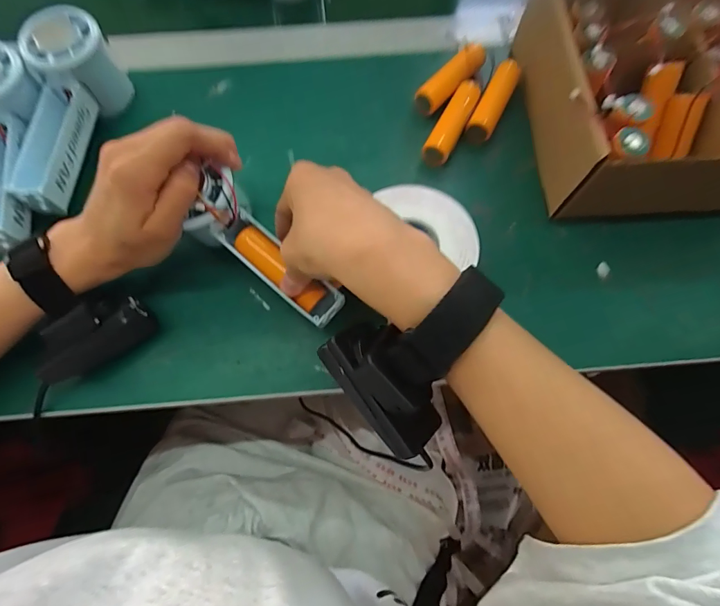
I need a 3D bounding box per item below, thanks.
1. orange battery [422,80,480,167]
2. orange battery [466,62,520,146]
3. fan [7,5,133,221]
[{"bbox_3d":[0.077,-0.149,0.333,0.021,0.020,0.076,27,74,7],"label":"orange battery"},{"bbox_3d":[0.112,-0.169,0.338,0.020,0.019,0.079,26,74,7],"label":"orange battery"},{"bbox_3d":[-0.227,-0.145,0.307,0.061,0.051,0.151,-1,73,-2],"label":"fan"}]

